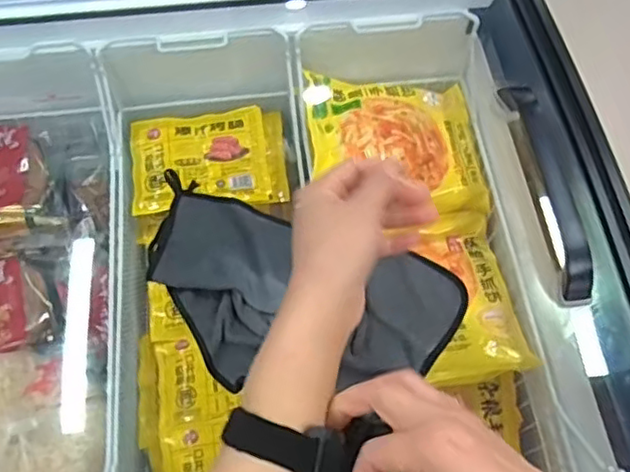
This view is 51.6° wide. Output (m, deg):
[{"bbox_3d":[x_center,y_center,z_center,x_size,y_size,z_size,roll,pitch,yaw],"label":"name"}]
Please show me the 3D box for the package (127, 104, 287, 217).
[{"bbox_3d":[-0.167,-0.113,0.987,0.214,0.037,0.156,-7,69,1],"label":"package"}]

